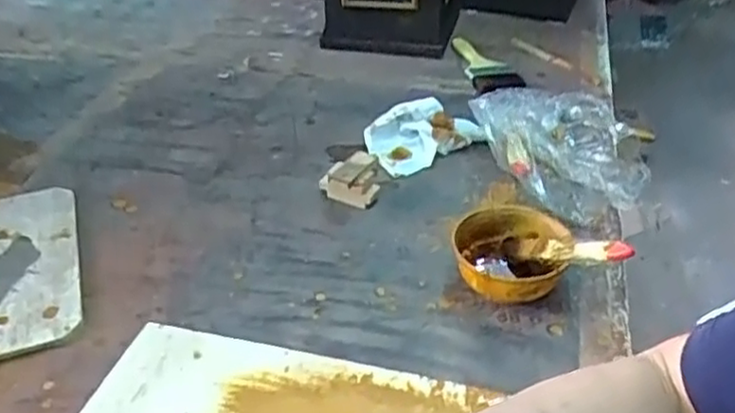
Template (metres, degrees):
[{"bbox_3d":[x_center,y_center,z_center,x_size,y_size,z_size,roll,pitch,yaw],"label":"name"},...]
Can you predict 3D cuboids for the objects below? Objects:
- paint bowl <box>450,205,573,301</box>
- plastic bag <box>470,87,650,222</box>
[{"bbox_3d":[0.141,0.052,0.719,0.108,0.067,0.106,0,36,0],"label":"paint bowl"},{"bbox_3d":[0.225,-0.094,0.890,0.187,0.072,0.260,-3,36,-4],"label":"plastic bag"}]

